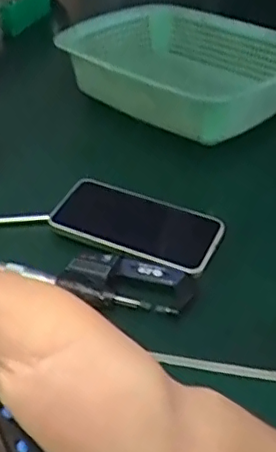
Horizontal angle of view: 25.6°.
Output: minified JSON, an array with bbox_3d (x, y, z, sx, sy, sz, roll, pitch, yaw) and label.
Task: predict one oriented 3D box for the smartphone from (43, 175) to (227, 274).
[{"bbox_3d":[-0.004,-0.002,0.572,0.157,0.014,0.075,18,43,20],"label":"smartphone"}]

